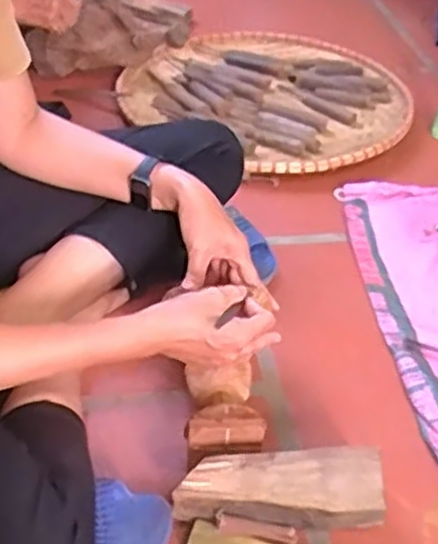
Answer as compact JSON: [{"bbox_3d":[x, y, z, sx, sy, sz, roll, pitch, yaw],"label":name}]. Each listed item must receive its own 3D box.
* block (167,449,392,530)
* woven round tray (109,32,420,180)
[{"bbox_3d":[0.057,0.205,0.709,0.196,0.056,0.054,2,42,-3],"label":"block"},{"bbox_3d":[0.098,-0.306,1.304,0.458,0.026,0.433,2,42,-2],"label":"woven round tray"}]

